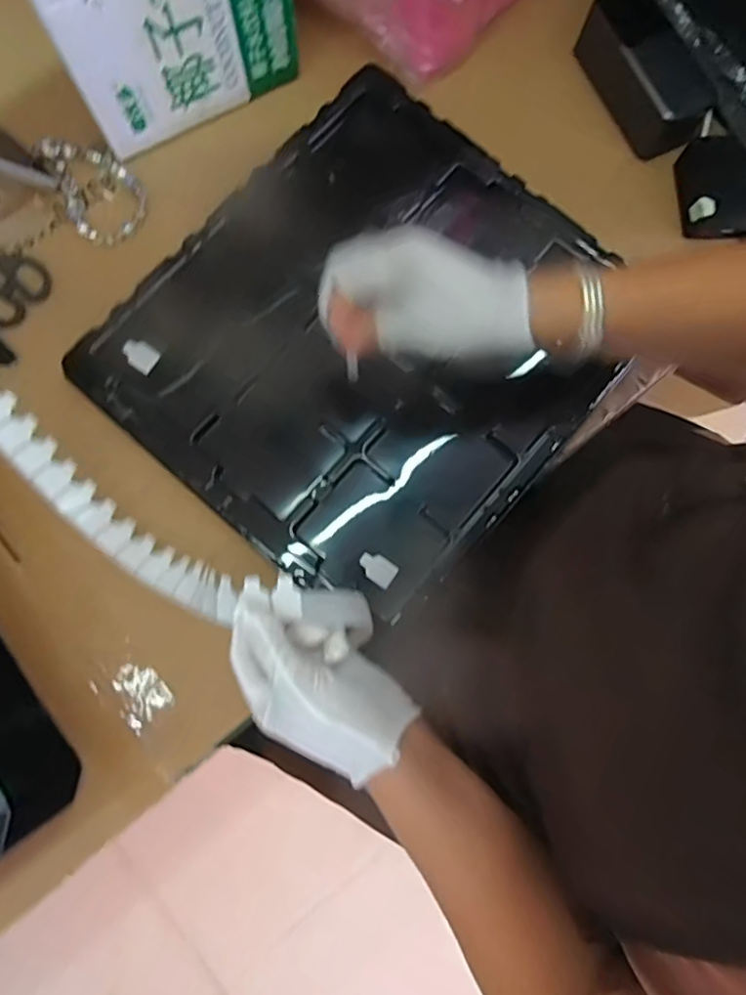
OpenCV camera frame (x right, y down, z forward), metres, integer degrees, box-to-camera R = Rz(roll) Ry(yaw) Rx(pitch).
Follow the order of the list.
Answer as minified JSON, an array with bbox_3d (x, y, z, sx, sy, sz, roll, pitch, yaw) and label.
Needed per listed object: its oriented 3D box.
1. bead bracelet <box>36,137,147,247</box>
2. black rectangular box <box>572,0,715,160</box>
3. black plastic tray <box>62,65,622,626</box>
[{"bbox_3d":[-0.241,-0.267,0.511,0.064,0.014,0.105,-39,86,-8],"label":"bead bracelet"},{"bbox_3d":[0.237,-0.380,0.532,0.052,0.060,0.150,-29,84,-7],"label":"black rectangular box"},{"bbox_3d":[0.001,-0.128,0.485,0.324,0.033,0.363,41,82,6],"label":"black plastic tray"}]

